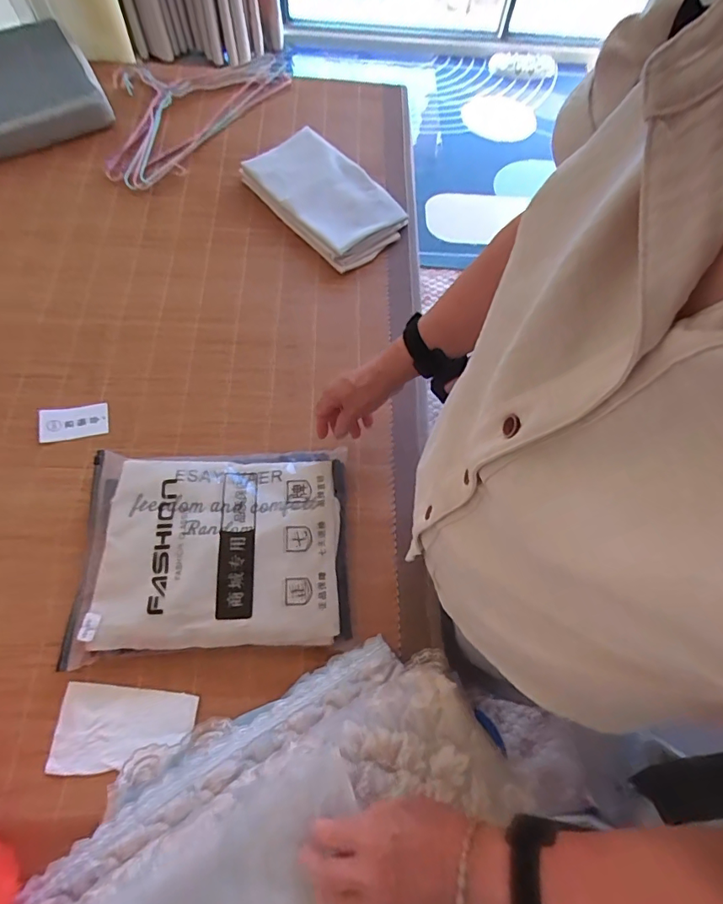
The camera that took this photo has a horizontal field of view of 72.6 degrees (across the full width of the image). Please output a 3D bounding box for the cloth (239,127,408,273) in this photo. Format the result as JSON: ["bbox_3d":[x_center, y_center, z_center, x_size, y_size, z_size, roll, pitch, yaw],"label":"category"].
[{"bbox_3d":[-0.069,-0.479,0.913,0.190,0.057,0.311,-37,72,-19],"label":"cloth"}]

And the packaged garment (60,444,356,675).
[{"bbox_3d":[-0.191,0.116,0.624,0.337,0.051,0.250,-3,64,-5],"label":"packaged garment"}]

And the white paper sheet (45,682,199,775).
[{"bbox_3d":[-0.266,0.312,0.552,0.149,0.004,0.086,5,64,-2],"label":"white paper sheet"}]

